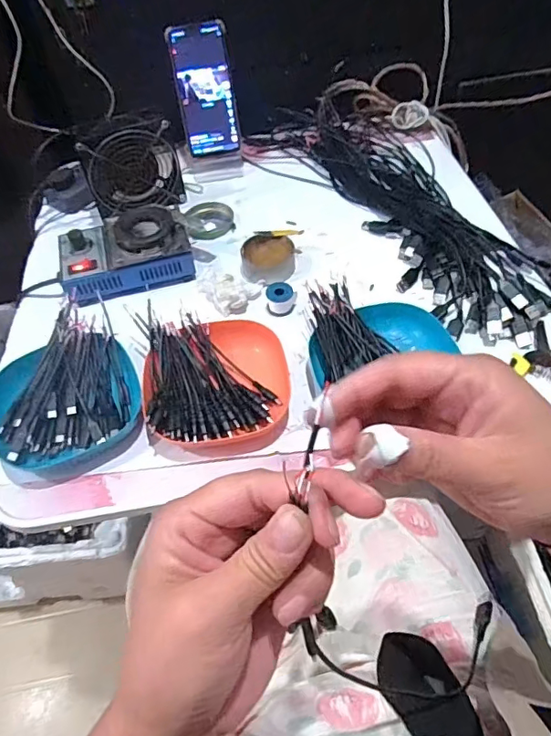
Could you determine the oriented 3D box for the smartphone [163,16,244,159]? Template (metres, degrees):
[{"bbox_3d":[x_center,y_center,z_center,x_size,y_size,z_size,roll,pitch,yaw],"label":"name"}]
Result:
[{"bbox_3d":[-0.097,-0.388,0.718,0.080,0.163,0.015,-11,19,-4],"label":"smartphone"}]

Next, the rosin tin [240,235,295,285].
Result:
[{"bbox_3d":[-0.009,-0.128,0.614,0.064,0.028,0.058,-4,54,1],"label":"rosin tin"}]

